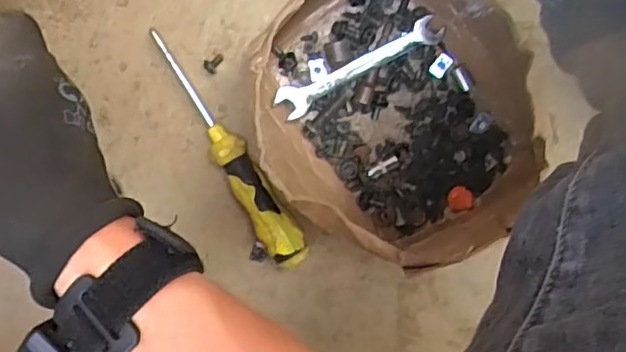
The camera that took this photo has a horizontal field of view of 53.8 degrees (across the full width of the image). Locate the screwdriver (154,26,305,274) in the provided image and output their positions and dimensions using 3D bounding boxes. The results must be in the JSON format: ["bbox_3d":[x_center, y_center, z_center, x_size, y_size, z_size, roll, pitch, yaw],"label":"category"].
[{"bbox_3d":[-0.063,-0.019,0.470,0.027,0.028,0.196,-30,96,3],"label":"screwdriver"}]

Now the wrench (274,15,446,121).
[{"bbox_3d":[0.035,-0.081,0.460,0.131,0.008,0.023,-27,96,2],"label":"wrench"}]

